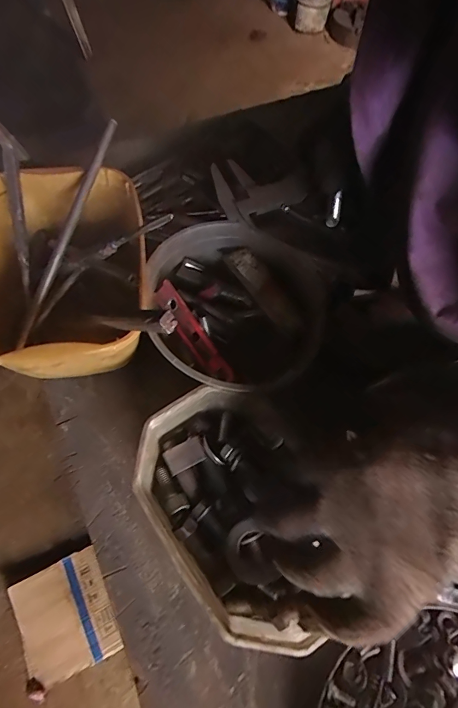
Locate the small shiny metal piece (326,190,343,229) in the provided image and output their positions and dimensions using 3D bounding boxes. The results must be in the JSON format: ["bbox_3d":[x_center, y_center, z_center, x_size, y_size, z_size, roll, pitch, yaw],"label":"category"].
[{"bbox_3d":[0.096,-0.130,0.361,0.010,0.012,0.034,18,63,7],"label":"small shiny metal piece"}]

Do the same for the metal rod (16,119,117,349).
[{"bbox_3d":[-0.150,-0.116,0.374,0.011,0.015,0.230,19,83,7],"label":"metal rod"}]

